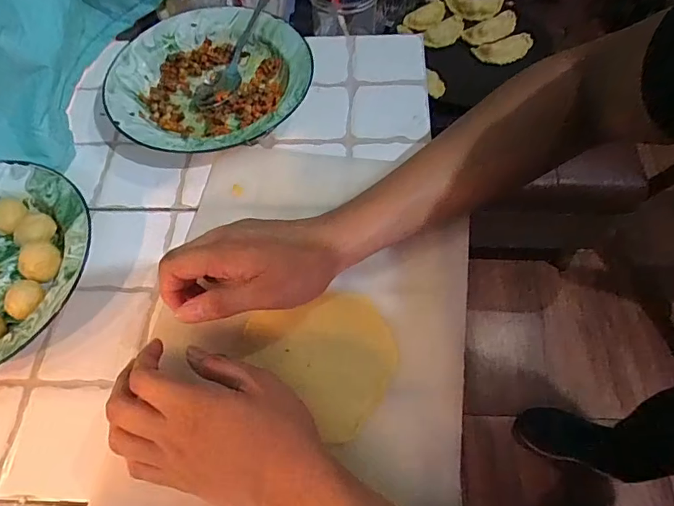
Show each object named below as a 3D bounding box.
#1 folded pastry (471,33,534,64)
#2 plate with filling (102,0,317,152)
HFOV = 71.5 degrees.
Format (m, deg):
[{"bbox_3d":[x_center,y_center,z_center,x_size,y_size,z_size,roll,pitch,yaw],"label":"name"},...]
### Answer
[{"bbox_3d":[0.276,-0.334,0.766,0.094,0.013,0.045,-19,64,-6],"label":"folded pastry"},{"bbox_3d":[-0.135,-0.183,0.503,0.204,0.030,0.204,-1,63,2],"label":"plate with filling"}]

